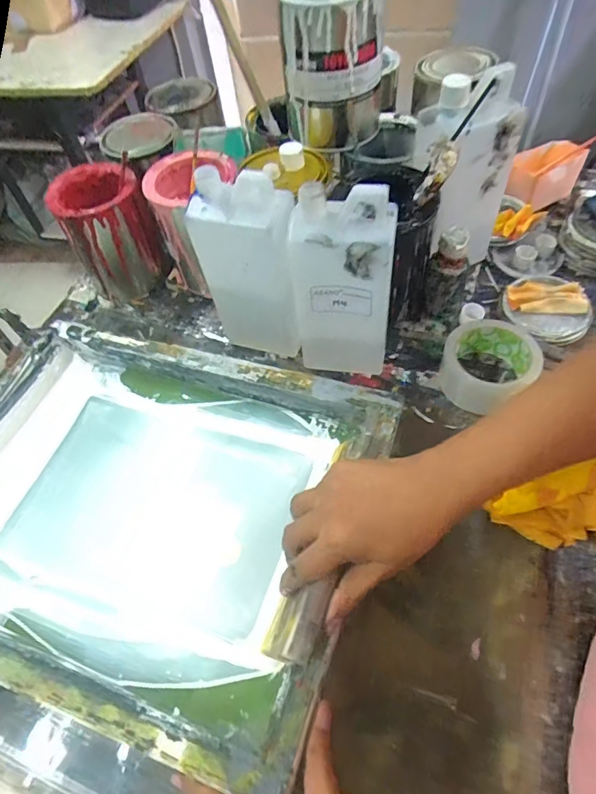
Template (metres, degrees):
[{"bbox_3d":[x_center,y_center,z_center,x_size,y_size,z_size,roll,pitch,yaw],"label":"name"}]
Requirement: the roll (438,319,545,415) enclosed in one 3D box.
[{"bbox_3d":[0.208,-0.035,0.509,0.096,0.043,0.098,-3,56,4],"label":"roll"}]

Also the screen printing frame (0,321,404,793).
[{"bbox_3d":[-0.154,0.101,0.466,0.434,0.054,0.352,14,60,15],"label":"screen printing frame"}]

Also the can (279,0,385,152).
[{"bbox_3d":[0.037,-0.365,0.507,0.100,0.141,0.117,-1,56,5],"label":"can"}]

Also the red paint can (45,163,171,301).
[{"bbox_3d":[-0.251,-0.218,0.625,0.099,0.138,0.103,-3,56,4],"label":"red paint can"}]

